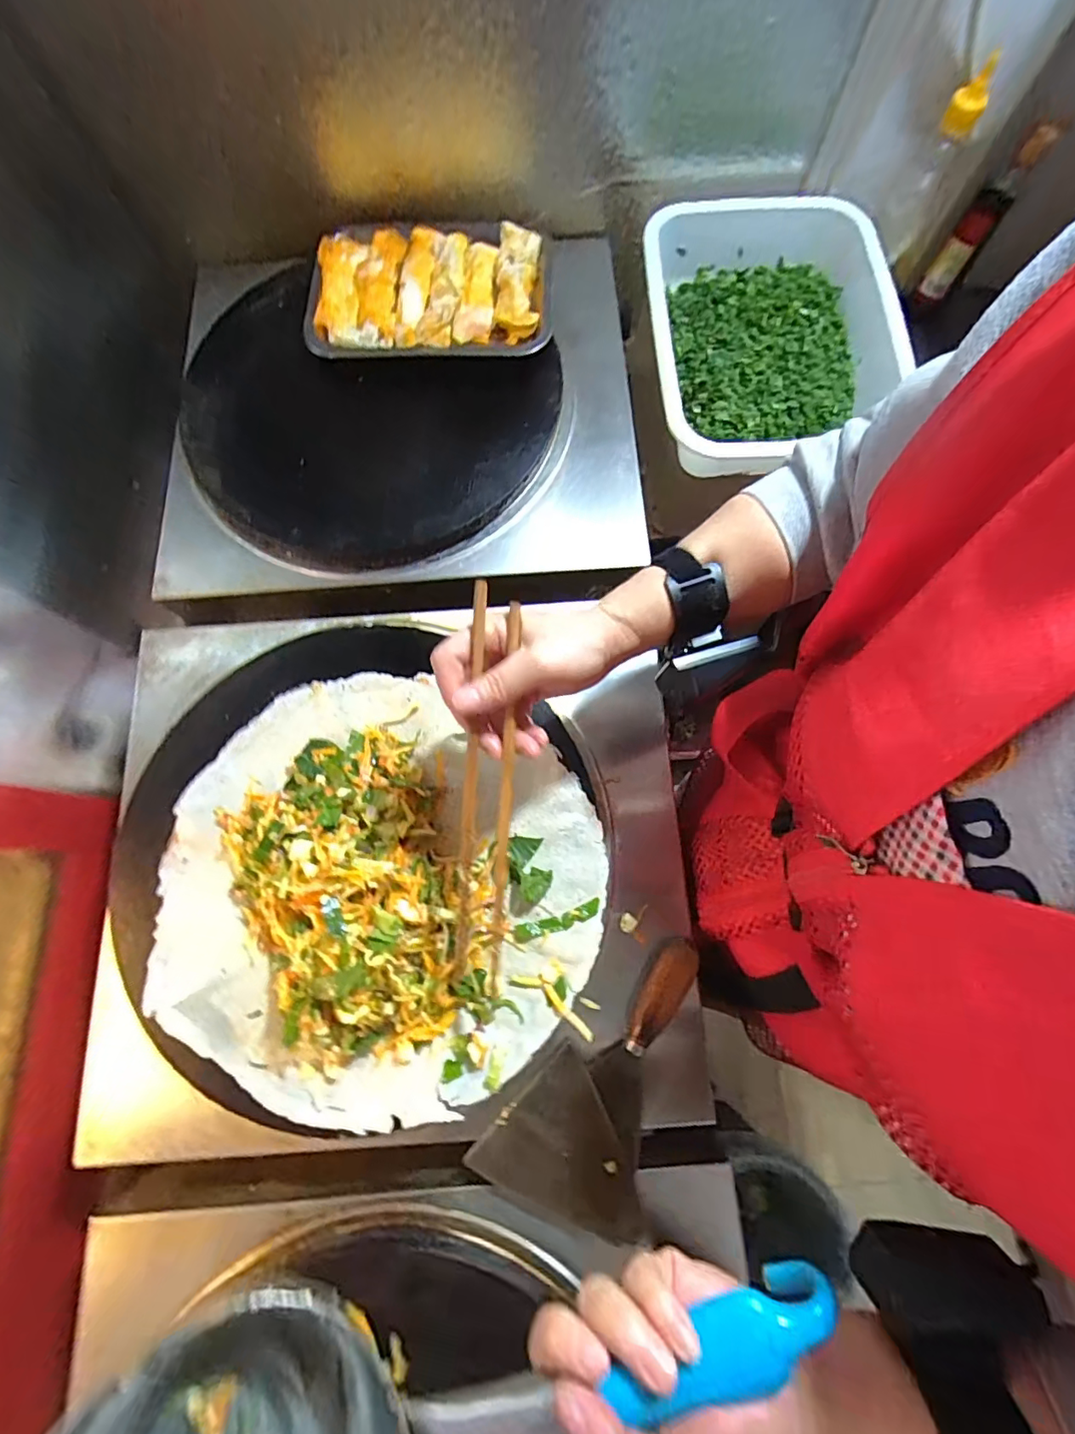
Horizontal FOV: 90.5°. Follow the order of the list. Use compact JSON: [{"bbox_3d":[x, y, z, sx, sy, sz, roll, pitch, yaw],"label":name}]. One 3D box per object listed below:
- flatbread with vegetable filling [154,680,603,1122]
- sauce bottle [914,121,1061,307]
[{"bbox_3d":[-0.128,0.136,0.416,0.347,0.072,0.335,30,78,7],"label":"flatbread with vegetable filling"},{"bbox_3d":[0.521,-0.582,0.630,0.036,0.173,0.035,35,79,8],"label":"sauce bottle"}]

